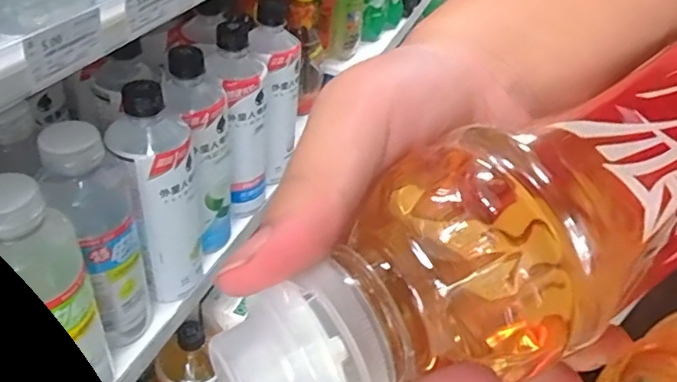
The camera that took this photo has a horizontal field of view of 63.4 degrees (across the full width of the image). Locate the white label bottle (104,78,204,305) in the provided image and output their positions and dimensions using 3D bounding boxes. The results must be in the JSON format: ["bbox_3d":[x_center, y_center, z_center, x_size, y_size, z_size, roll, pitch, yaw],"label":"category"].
[{"bbox_3d":[-0.153,0.007,0.477,0.063,0.201,0.054,-8,43,-17],"label":"white label bottle"}]

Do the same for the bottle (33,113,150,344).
[{"bbox_3d":[-0.182,0.044,0.431,0.054,0.197,0.058,-12,44,-21],"label":"bottle"}]

